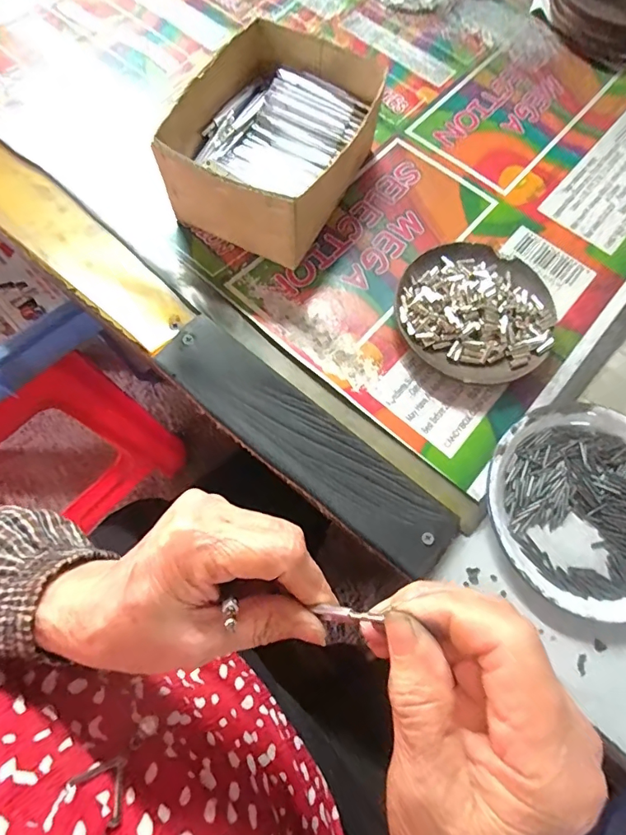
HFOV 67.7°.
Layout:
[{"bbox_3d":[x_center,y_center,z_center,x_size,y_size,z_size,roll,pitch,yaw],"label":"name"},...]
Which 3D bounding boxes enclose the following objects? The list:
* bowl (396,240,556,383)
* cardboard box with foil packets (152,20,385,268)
[{"bbox_3d":[0.119,-0.080,0.343,0.108,0.026,0.106,1,71,-2],"label":"bowl"},{"bbox_3d":[-0.025,-0.206,0.358,0.123,0.072,0.156,30,73,8],"label":"cardboard box with foil packets"}]

